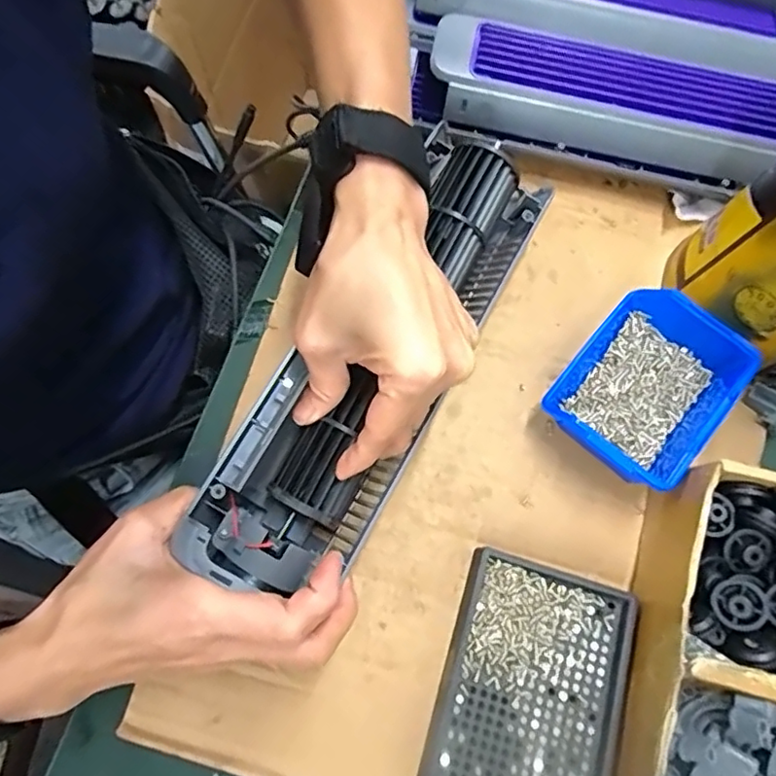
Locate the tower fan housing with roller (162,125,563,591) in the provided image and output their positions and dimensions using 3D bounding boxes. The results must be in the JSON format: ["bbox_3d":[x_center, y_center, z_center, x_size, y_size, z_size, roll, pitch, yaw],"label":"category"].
[{"bbox_3d":[0.000,-0.017,0.332,0.084,0.068,0.284,34,77,9],"label":"tower fan housing with roller"}]

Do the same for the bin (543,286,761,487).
[{"bbox_3d":[0.158,0.004,0.362,0.092,0.046,0.109,39,75,10],"label":"bin"}]

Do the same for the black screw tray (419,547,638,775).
[{"bbox_3d":[0.077,0.168,0.321,0.093,0.020,0.134,17,72,4],"label":"black screw tray"}]

